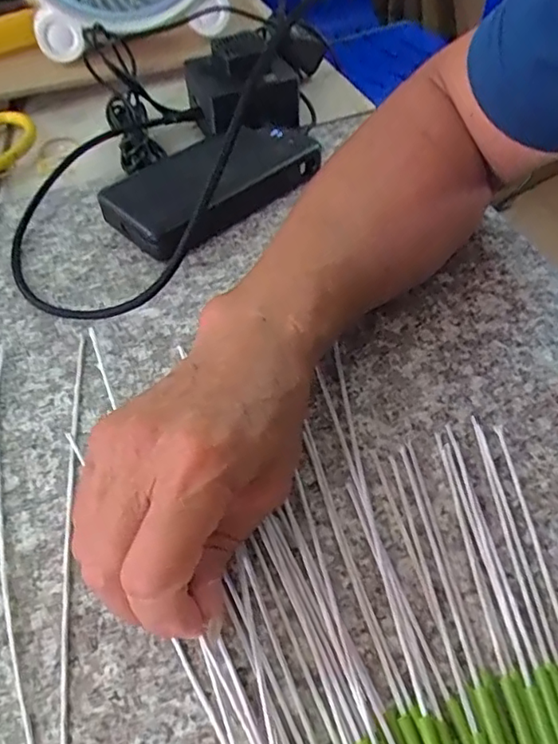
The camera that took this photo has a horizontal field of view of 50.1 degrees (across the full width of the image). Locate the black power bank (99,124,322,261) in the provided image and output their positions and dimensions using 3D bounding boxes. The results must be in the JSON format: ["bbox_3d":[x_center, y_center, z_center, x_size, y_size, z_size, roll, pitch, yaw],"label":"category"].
[{"bbox_3d":[-0.045,-0.137,0.424,0.153,0.031,0.078,-37,59,-24],"label":"black power bank"}]

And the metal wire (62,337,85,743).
[{"bbox_3d":[-0.096,0.075,0.276,0.006,0.005,0.245,-9,52,-5],"label":"metal wire"}]

